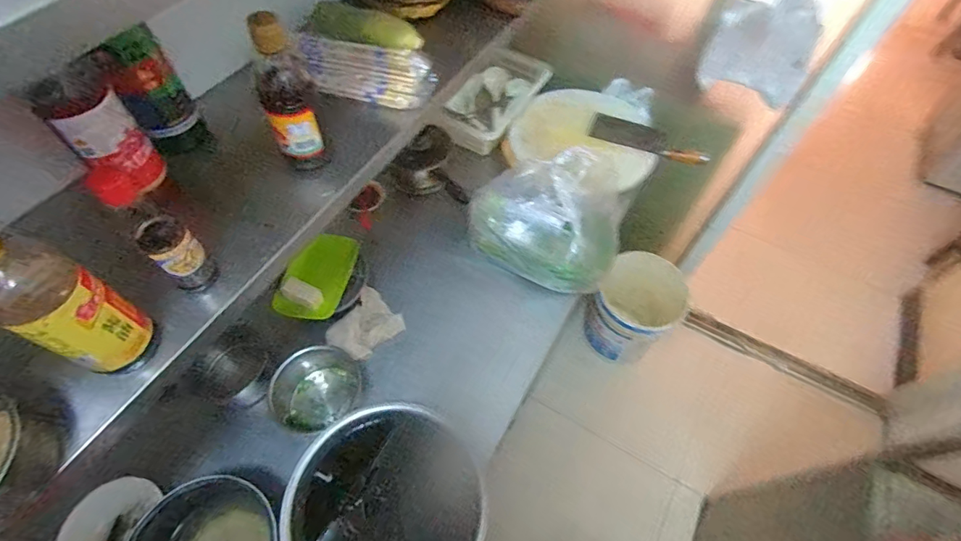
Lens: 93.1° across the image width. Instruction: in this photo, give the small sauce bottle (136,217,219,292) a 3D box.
[{"bbox_3d":[-0.321,-0.018,0.486,0.041,0.096,0.042,1,58,-1],"label":"small sauce bottle"}]

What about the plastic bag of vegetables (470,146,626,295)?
[{"bbox_3d":[0.149,-0.156,0.963,0.334,0.209,0.275,23,60,12],"label":"plastic bag of vegetables"}]

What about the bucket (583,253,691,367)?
[{"bbox_3d":[0.532,0.141,1.592,0.268,0.319,0.255,1,58,-1],"label":"bucket"}]

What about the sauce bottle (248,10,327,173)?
[{"bbox_3d":[-0.232,-0.205,0.553,0.062,0.189,0.057,-17,60,-12],"label":"sauce bottle"}]

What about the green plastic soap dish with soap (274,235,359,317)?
[{"bbox_3d":[-0.295,0.008,0.837,0.105,0.061,0.185,17,59,9],"label":"green plastic soap dish with soap"}]

